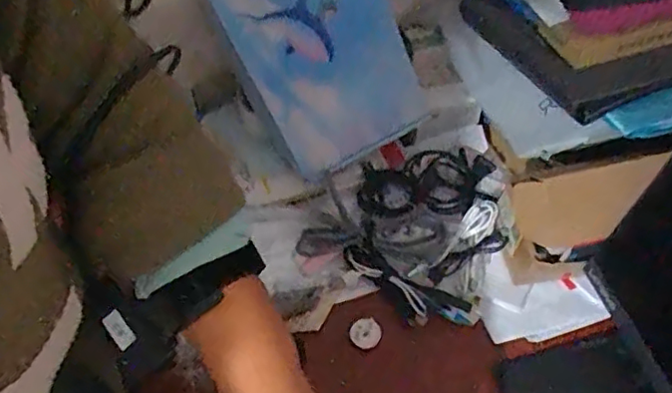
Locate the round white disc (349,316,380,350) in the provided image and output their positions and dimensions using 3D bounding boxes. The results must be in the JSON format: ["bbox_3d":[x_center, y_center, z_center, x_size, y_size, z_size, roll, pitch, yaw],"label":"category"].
[{"bbox_3d":[0.031,0.144,0.635,0.031,0.004,0.031,29,59,20],"label":"round white disc"}]

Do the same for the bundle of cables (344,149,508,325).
[{"bbox_3d":[0.105,0.029,0.696,0.161,0.040,0.220,11,55,8],"label":"bundle of cables"}]

